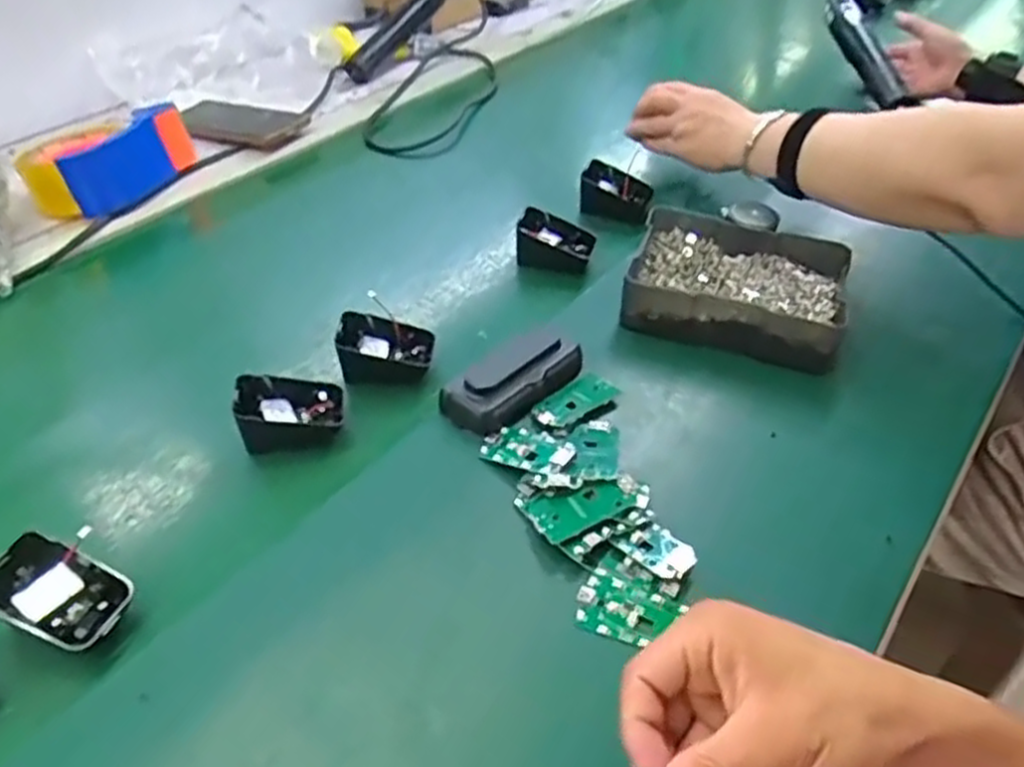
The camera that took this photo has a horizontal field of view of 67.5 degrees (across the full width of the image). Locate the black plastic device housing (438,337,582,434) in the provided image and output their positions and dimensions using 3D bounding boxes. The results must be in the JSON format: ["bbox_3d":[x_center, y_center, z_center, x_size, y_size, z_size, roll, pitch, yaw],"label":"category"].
[{"bbox_3d":[0.004,-0.006,0.524,0.102,0.029,0.039,-30,49,-27],"label":"black plastic device housing"}]

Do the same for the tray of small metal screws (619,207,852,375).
[{"bbox_3d":[0.175,-0.076,0.601,0.160,0.045,0.124,10,44,13],"label":"tray of small metal screws"}]

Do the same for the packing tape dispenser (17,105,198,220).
[{"bbox_3d":[-0.404,-0.218,0.755,0.099,0.074,0.151,23,49,25],"label":"packing tape dispenser"}]

